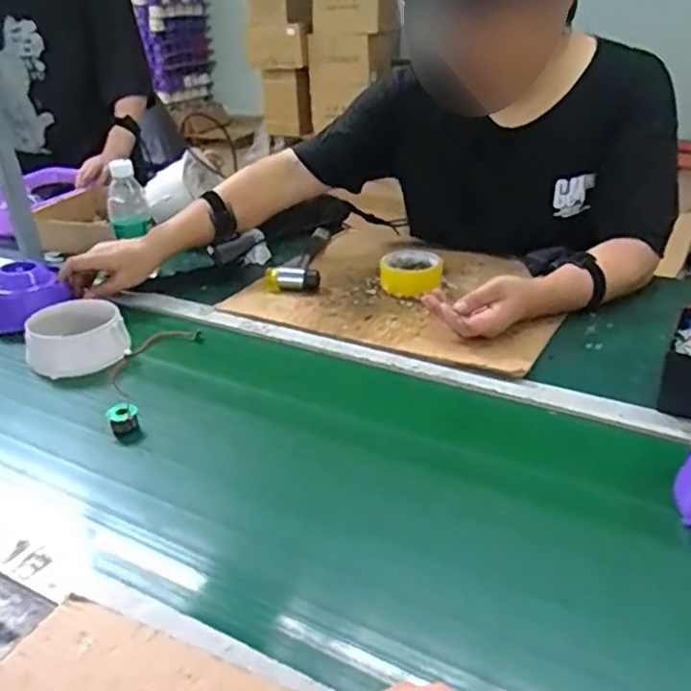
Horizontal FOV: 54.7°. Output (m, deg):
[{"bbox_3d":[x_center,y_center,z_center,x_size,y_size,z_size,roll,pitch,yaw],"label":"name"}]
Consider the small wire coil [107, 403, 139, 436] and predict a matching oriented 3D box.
[{"bbox_3d":[-0.240,0.081,0.723,0.031,0.028,0.023,-13,28,-20],"label":"small wire coil"}]

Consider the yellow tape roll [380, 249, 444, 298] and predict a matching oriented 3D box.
[{"bbox_3d":[0.099,-0.108,1.008,0.096,0.040,0.100,-2,26,2],"label":"yellow tape roll"}]

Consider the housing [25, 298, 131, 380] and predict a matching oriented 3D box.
[{"bbox_3d":[-0.357,-0.014,0.879,0.117,0.054,0.137,-16,29,-25],"label":"housing"}]

